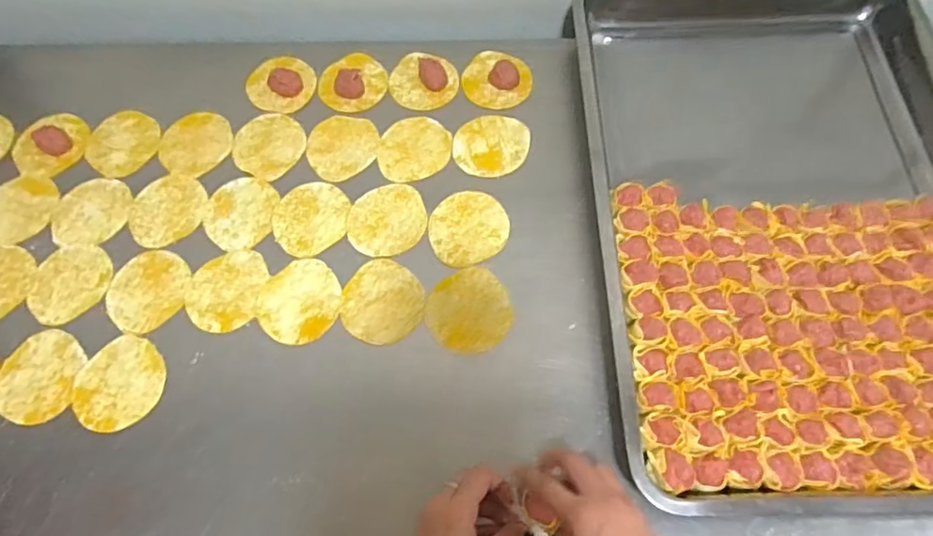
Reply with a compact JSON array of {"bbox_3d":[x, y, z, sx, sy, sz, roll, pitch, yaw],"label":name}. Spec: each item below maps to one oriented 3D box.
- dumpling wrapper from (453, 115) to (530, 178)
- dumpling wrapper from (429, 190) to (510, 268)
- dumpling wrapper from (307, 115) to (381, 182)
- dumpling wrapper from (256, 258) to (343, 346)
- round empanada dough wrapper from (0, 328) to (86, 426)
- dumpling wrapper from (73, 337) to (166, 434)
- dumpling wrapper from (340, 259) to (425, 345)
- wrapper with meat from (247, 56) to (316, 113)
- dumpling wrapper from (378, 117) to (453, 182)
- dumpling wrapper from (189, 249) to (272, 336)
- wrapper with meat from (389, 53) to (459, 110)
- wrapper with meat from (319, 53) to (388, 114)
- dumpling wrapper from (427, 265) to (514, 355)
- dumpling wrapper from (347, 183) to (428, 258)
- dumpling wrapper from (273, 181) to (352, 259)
[{"bbox_3d":[0.028,-0.138,0.656,0.081,0.004,0.080,0,65,0],"label":"dumpling wrapper"},{"bbox_3d":[0.002,-0.045,0.611,0.080,0.004,0.085,0,65,0],"label":"dumpling wrapper"},{"bbox_3d":[-0.141,-0.140,0.664,0.080,0.004,0.083,0,65,0],"label":"dumpling wrapper"},{"bbox_3d":[-0.163,0.033,0.579,0.083,0.006,0.085,0,62,1],"label":"dumpling wrapper"},{"bbox_3d":[-0.401,0.101,0.552,0.076,0.004,0.086,4,65,2],"label":"round empanada dough wrapper"},{"bbox_3d":[-0.322,0.107,0.545,0.081,0.004,0.082,0,65,0],"label":"dumpling wrapper"},{"bbox_3d":[-0.083,0.033,0.576,0.082,0.004,0.080,0,65,0],"label":"dumpling wrapper"},{"bbox_3d":[-0.221,-0.222,0.701,0.081,0.012,0.075,0,65,0],"label":"wrapper with meat"},{"bbox_3d":[-0.058,-0.133,0.658,0.078,0.004,0.085,-1,66,2],"label":"dumpling wrapper"},{"bbox_3d":[-0.241,0.021,0.587,0.074,0.004,0.087,8,65,4],"label":"dumpling wrapper"},{"bbox_3d":[-0.052,-0.223,0.695,0.080,0.025,0.069,14,66,6],"label":"wrapper with meat"},{"bbox_3d":[-0.135,-0.223,0.703,0.080,0.006,0.083,0,65,0],"label":"wrapper with meat"},{"bbox_3d":[0.004,0.040,0.571,0.080,0.004,0.084,0,65,0],"label":"dumpling wrapper"},{"bbox_3d":[-0.083,-0.052,0.618,0.080,0.004,0.085,0,65,0],"label":"dumpling wrapper"},{"bbox_3d":[-0.164,-0.054,0.621,0.077,0.004,0.087,1,65,0],"label":"dumpling wrapper"}]

